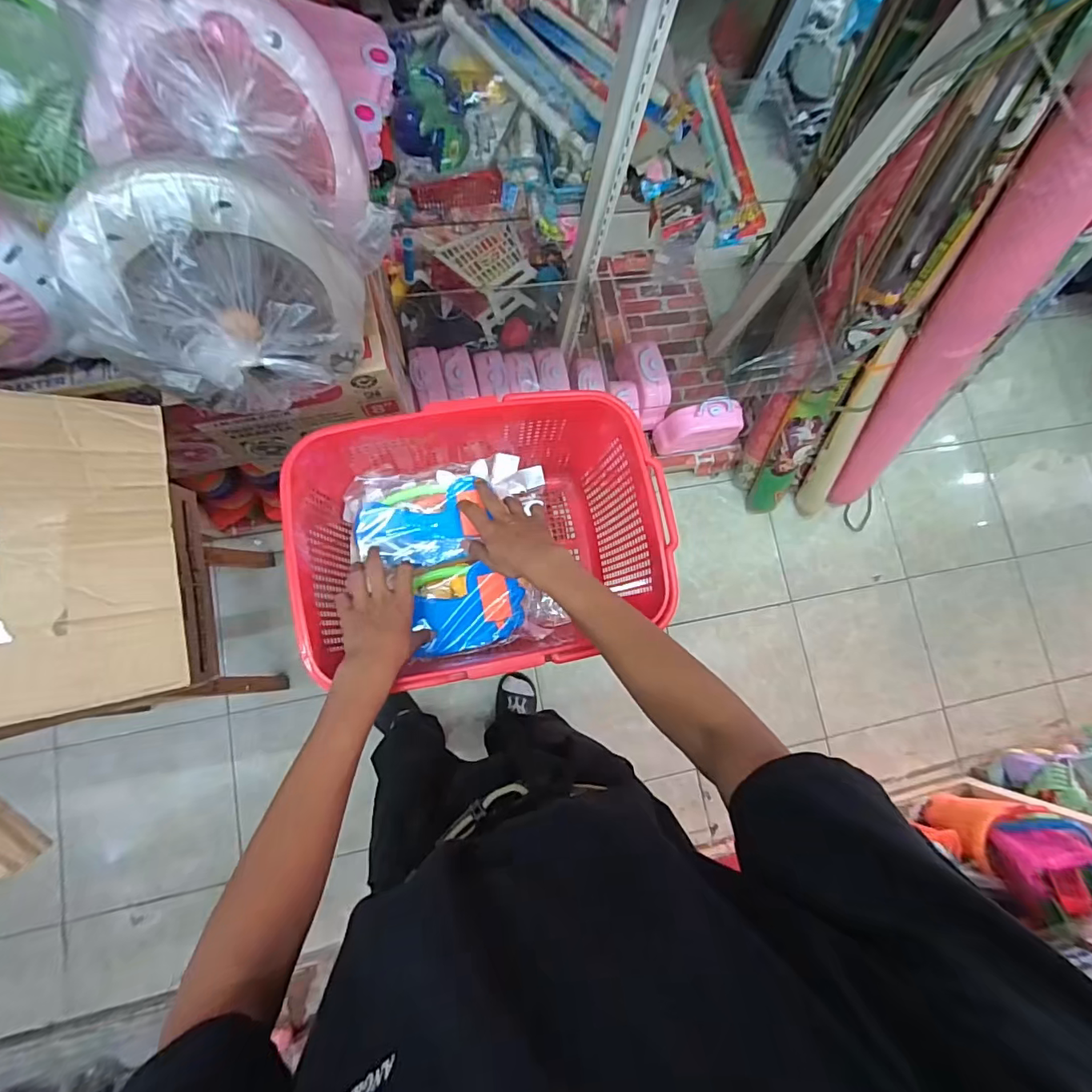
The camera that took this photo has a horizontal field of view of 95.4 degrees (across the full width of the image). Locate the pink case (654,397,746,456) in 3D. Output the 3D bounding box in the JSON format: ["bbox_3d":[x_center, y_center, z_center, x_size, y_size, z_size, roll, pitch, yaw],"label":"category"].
[{"bbox_3d":[0.409,-0.316,1.312,0.206,0.147,0.095,-10,82,-8],"label":"pink case"}]

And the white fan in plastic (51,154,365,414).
[{"bbox_3d":[-0.311,-0.239,0.513,0.230,0.246,0.109,-19,84,-9],"label":"white fan in plastic"}]

